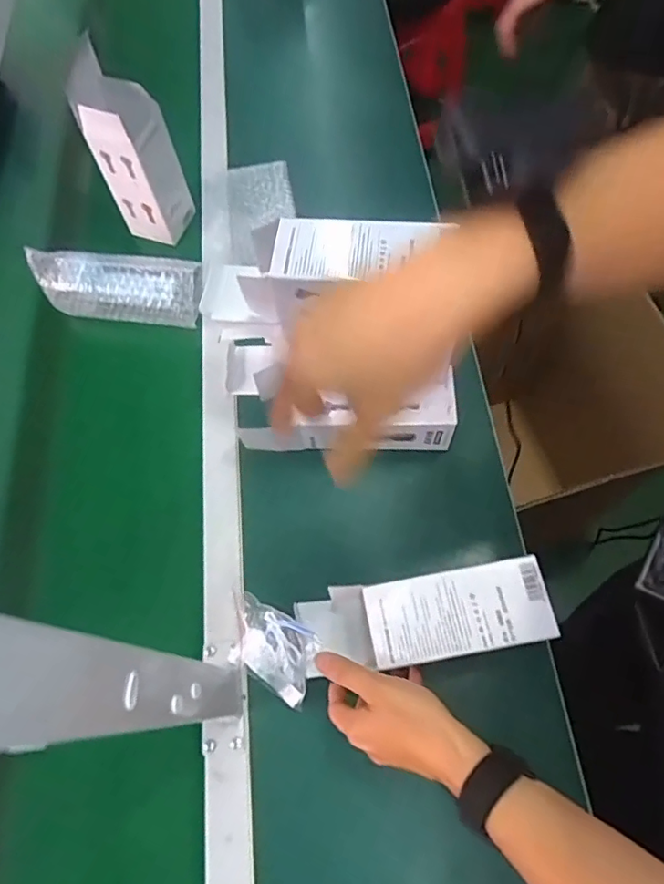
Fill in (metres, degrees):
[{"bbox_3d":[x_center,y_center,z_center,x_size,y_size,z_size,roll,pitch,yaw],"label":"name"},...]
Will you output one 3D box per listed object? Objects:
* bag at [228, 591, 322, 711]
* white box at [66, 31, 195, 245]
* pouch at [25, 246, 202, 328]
[{"bbox_3d":[-0.058,0.201,0.538,0.092,0.017,0.072,22,92,27],"label":"bag"},{"bbox_3d":[-0.248,-0.358,0.692,0.078,0.210,0.072,15,67,10],"label":"white box"},{"bbox_3d":[-0.264,-0.201,0.695,0.197,0.069,0.068,6,66,6],"label":"pouch"}]

